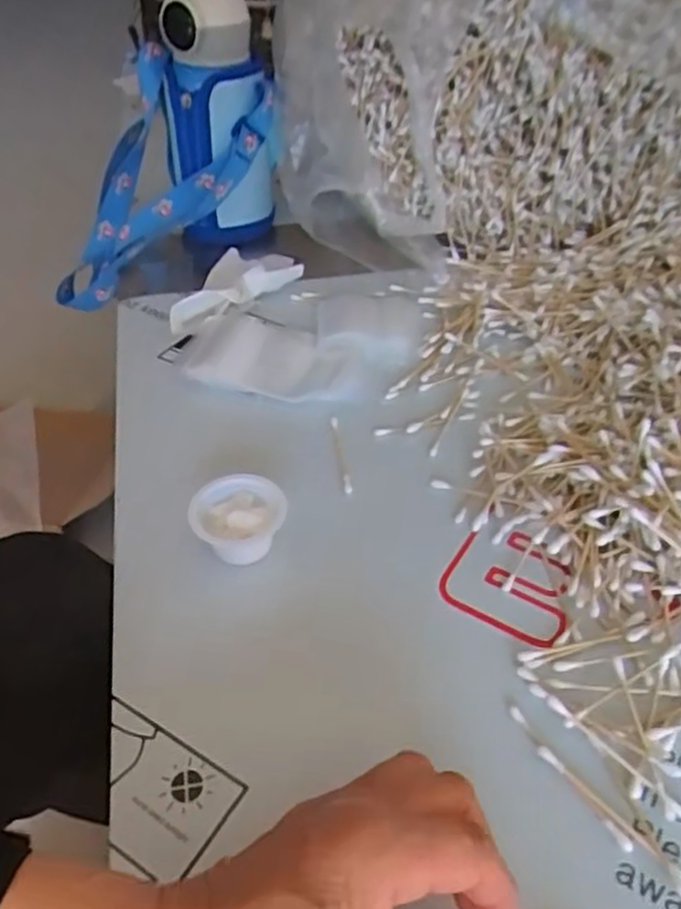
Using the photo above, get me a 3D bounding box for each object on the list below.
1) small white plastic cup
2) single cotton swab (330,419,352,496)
[{"bbox_3d":[-0.058,0.040,0.414,0.052,0.030,0.049,0,44,0],"label":"small white plastic cup"},{"bbox_3d":[0.000,-0.002,0.477,0.006,0.007,0.067,-6,44,-6],"label":"single cotton swab"}]

